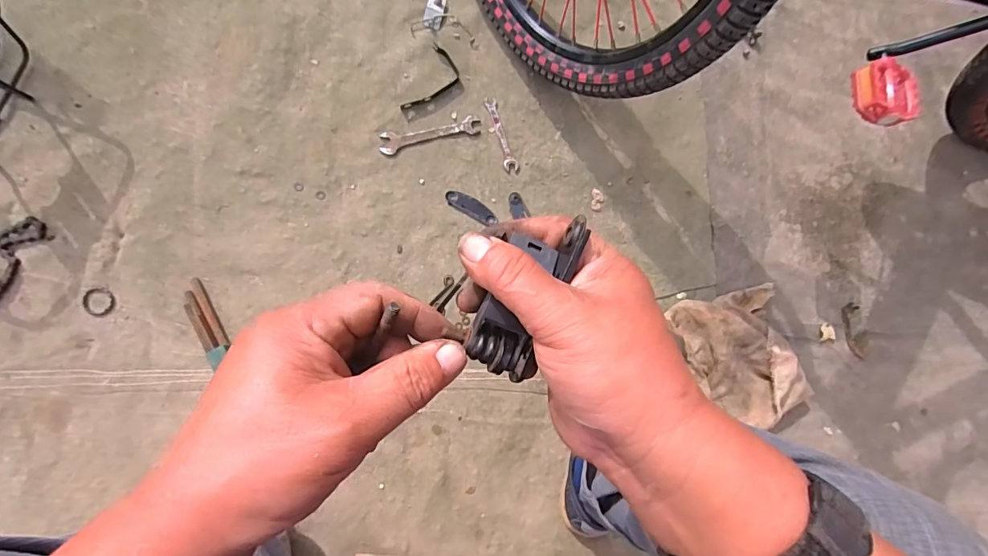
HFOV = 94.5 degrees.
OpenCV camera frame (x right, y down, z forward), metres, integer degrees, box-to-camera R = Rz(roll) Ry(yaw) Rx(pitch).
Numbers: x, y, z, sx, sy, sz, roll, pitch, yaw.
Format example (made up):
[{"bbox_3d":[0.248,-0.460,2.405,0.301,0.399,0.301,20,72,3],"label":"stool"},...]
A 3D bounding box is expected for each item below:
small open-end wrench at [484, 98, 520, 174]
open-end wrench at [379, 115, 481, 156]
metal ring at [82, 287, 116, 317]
[{"bbox_3d":[0.012,-0.215,0.693,0.022,0.005,0.114,-19,89,-10],"label":"small open-end wrench"},{"bbox_3d":[-0.094,-0.212,0.677,0.150,0.004,0.032,-15,88,-10],"label":"open-end wrench"},{"bbox_3d":[-0.519,0.032,0.599,0.038,0.004,0.037,11,84,-8],"label":"metal ring"}]

